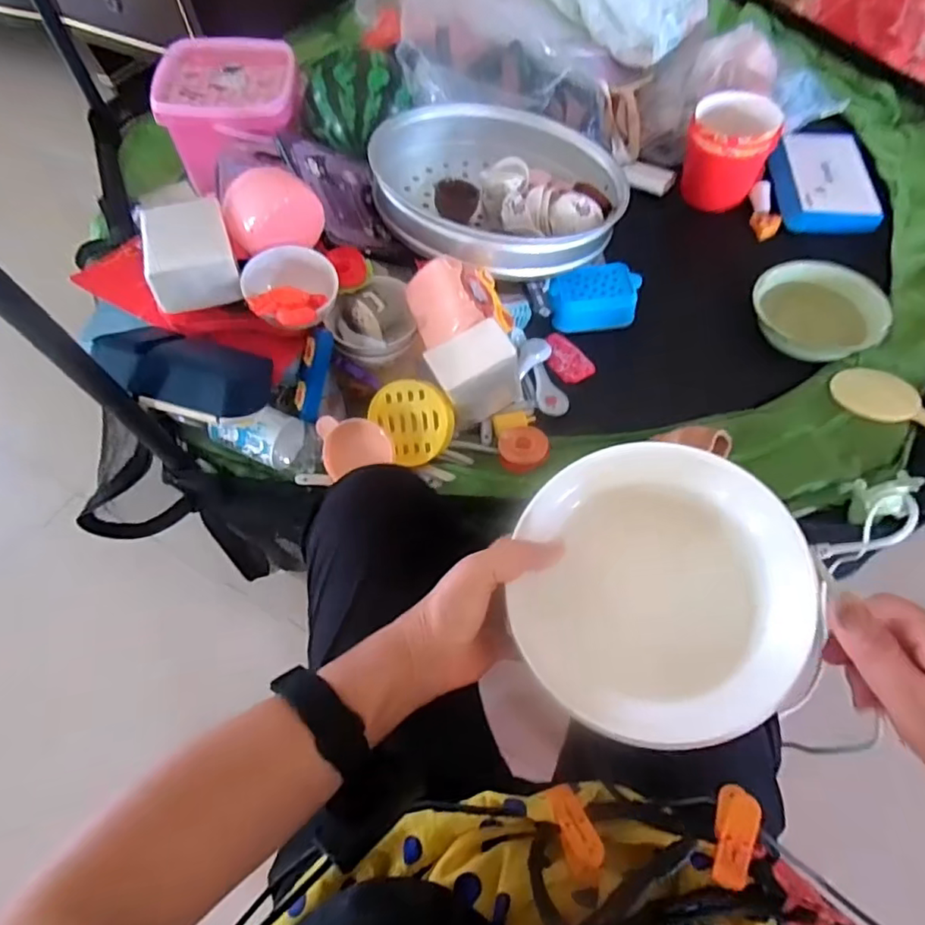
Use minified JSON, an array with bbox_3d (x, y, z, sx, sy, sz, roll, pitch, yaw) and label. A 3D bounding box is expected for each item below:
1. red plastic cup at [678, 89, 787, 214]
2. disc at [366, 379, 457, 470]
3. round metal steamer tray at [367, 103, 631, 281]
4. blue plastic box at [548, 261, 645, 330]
[{"bbox_3d":[0.421,-0.496,0.919,0.129,0.114,0.137,-1,60,1],"label":"red plastic cup"},{"bbox_3d":[-0.056,-0.052,0.672,0.089,0.017,0.101,-32,89,17],"label":"disc"},{"bbox_3d":[0.045,-0.387,0.821,0.339,0.105,0.319,-31,71,-22],"label":"round metal steamer tray"},{"bbox_3d":[0.188,-0.238,0.830,0.131,0.044,0.084,-7,60,-3],"label":"blue plastic box"}]

